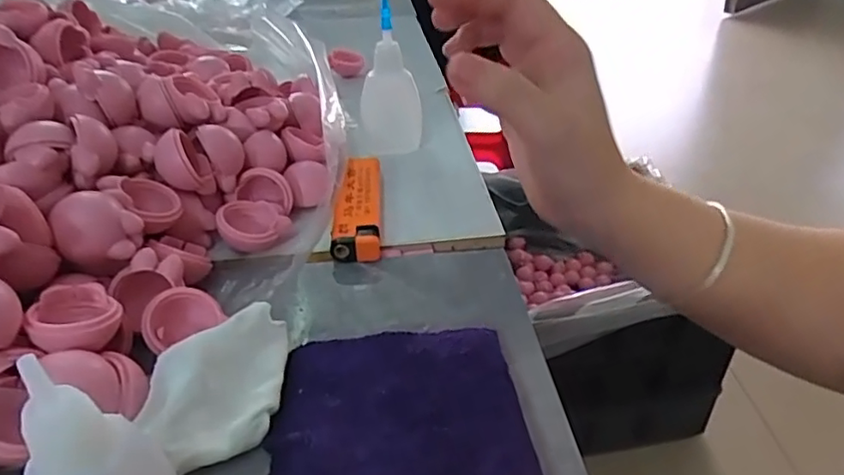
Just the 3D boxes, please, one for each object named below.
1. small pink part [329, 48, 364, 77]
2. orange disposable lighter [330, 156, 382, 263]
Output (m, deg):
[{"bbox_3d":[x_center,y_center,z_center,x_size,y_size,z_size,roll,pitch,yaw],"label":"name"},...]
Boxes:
[{"bbox_3d":[-0.061,-0.140,0.489,0.028,0.020,0.013,-7,34,-9],"label":"small pink part"},{"bbox_3d":[-0.033,-0.016,0.314,0.023,0.018,0.076,-2,34,-2],"label":"orange disposable lighter"}]

